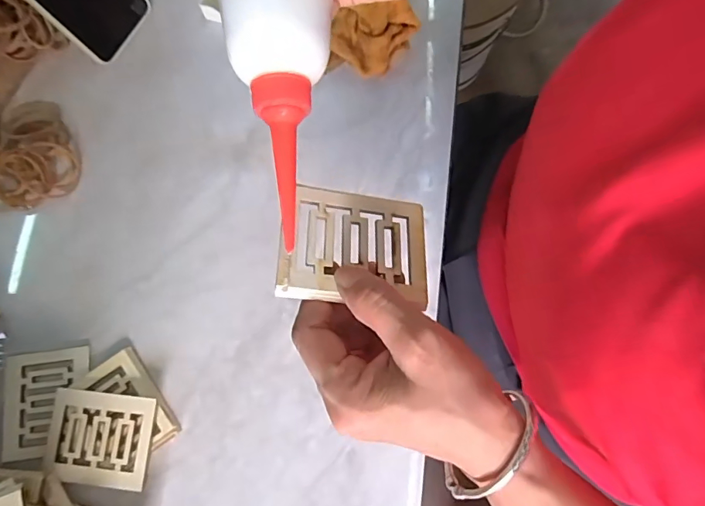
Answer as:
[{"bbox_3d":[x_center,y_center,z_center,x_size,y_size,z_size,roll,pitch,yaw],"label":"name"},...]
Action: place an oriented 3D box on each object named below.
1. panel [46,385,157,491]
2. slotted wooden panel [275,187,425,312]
[{"bbox_3d":[-0.195,0.141,0.356,0.081,0.008,0.066,5,80,2],"label":"panel"},{"bbox_3d":[0.002,-0.004,0.252,0.081,0.004,0.063,6,65,-14],"label":"slotted wooden panel"}]

